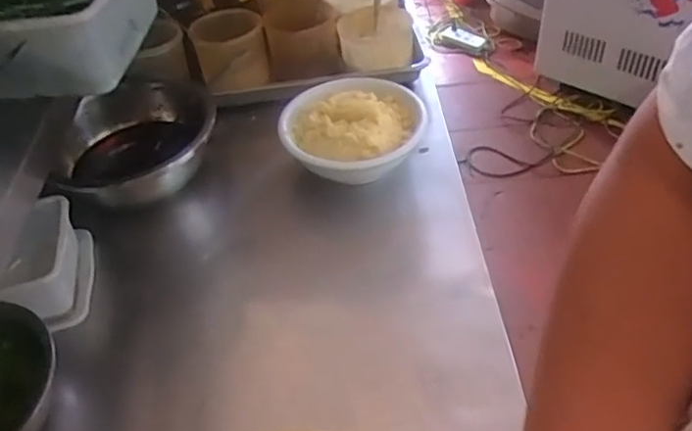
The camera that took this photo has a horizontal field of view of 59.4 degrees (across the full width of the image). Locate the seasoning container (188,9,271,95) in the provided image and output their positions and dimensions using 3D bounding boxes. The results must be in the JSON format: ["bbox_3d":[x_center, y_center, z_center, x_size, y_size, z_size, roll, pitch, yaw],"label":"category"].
[{"bbox_3d":[-0.199,-0.286,1.058,0.124,0.097,0.124,-16,46,-9],"label":"seasoning container"}]

